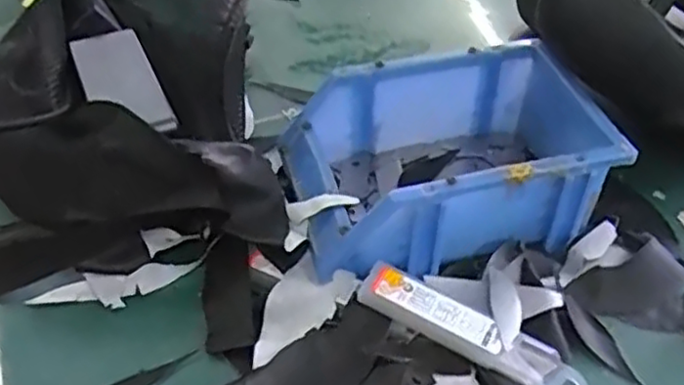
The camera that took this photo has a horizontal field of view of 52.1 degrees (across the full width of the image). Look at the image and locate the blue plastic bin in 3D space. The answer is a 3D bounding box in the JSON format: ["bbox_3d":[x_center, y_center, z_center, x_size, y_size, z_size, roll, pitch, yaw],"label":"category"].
[{"bbox_3d":[0.060,-0.018,0.426,0.171,0.075,0.117,-11,47,-10],"label":"blue plastic bin"}]

